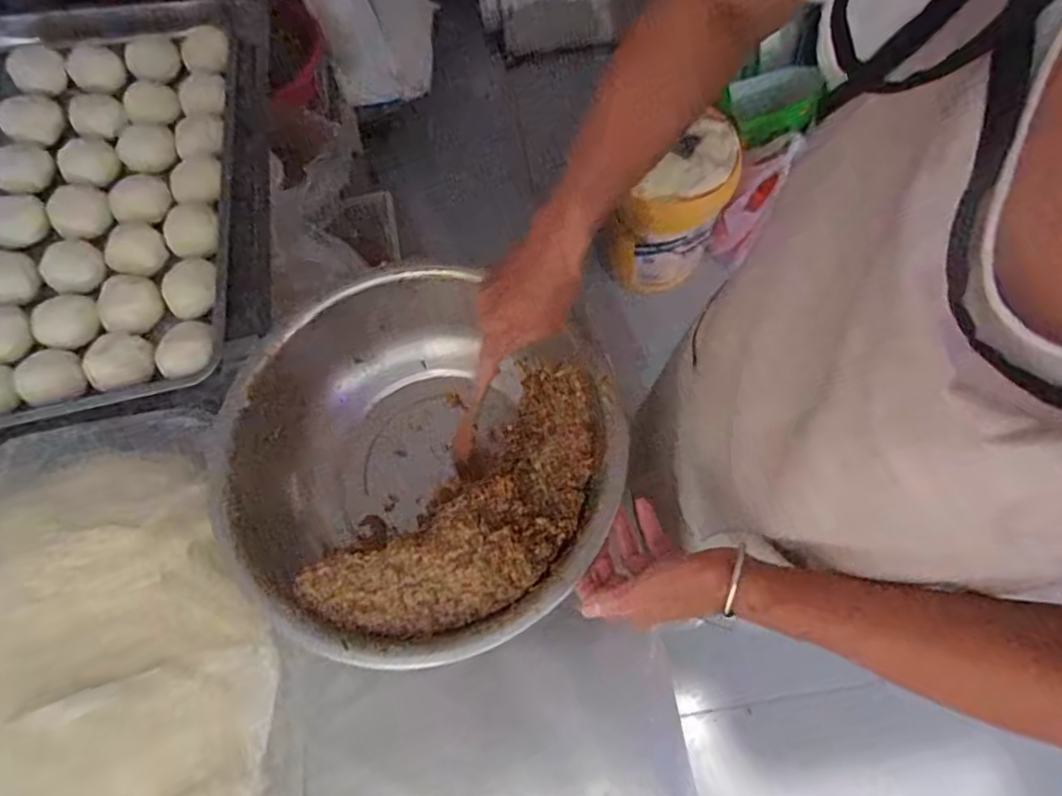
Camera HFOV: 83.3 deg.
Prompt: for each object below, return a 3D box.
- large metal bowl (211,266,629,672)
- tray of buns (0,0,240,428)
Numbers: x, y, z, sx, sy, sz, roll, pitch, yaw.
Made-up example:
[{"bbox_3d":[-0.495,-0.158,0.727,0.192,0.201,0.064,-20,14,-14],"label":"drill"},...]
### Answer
[{"bbox_3d":[-0.109,0.067,0.606,0.365,0.114,0.332,-1,67,3],"label":"large metal bowl"},{"bbox_3d":[-0.570,-0.267,0.759,0.383,0.067,0.634,-11,67,-1],"label":"tray of buns"}]

